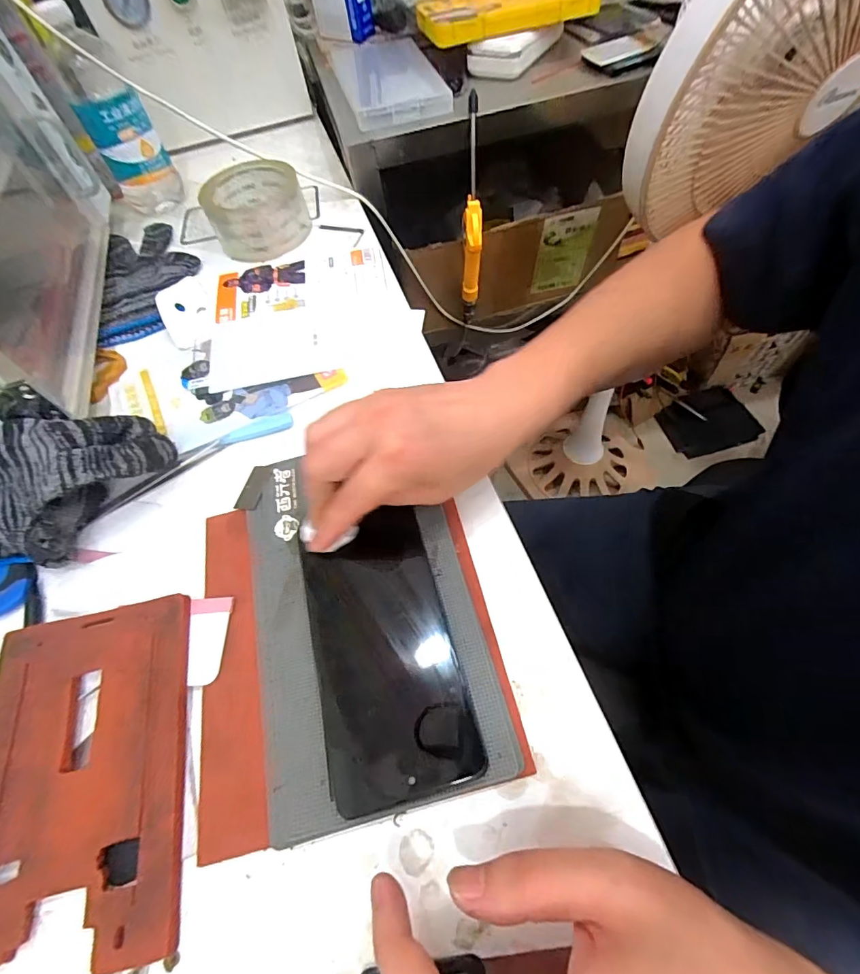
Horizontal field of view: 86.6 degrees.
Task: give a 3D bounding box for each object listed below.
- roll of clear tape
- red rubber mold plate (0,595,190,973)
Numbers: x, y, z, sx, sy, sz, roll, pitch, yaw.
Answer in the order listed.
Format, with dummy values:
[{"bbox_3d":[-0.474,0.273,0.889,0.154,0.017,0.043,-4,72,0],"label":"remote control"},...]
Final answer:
[{"bbox_3d":[-0.181,-0.292,0.477,0.098,0.046,0.098,-18,60,-6],"label":"roll of clear tape"},{"bbox_3d":[-0.185,0.149,0.243,0.109,0.011,0.165,-12,60,-2],"label":"red rubber mold plate"}]

